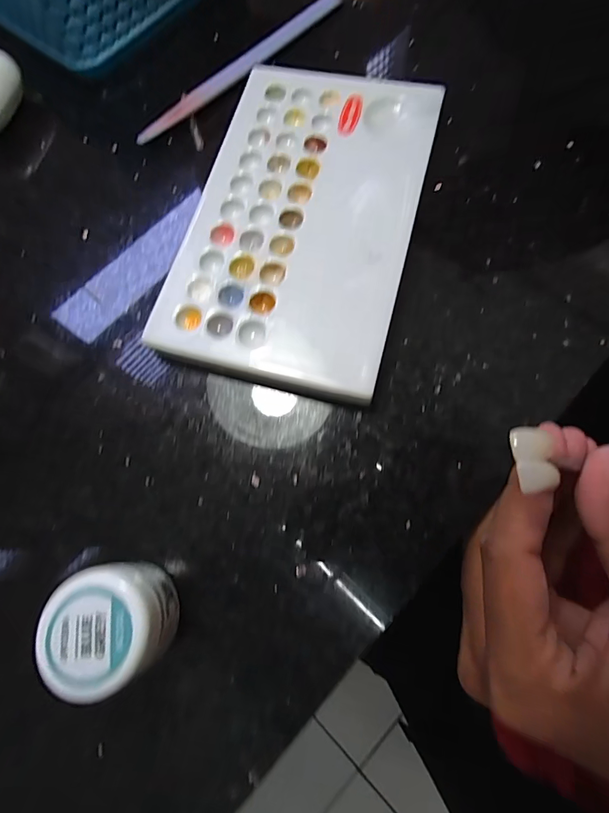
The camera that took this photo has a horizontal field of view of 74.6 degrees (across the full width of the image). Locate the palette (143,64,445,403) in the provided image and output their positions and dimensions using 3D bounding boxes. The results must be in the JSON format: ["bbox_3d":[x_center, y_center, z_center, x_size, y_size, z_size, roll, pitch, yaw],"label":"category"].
[{"bbox_3d":[-0.001,-0.083,0.172,0.092,0.011,0.154,14,74,8],"label":"palette"}]

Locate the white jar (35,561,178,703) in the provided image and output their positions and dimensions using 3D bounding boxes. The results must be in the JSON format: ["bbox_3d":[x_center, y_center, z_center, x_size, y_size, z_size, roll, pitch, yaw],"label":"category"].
[{"bbox_3d":[-0.059,0.066,0.125,0.032,0.029,0.032,-1,73,4],"label":"white jar"}]

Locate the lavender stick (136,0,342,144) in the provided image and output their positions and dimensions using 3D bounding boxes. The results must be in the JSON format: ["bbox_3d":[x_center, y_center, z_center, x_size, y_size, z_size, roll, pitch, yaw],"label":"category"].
[{"bbox_3d":[-0.031,-0.176,0.206,0.136,0.004,0.012,-41,75,-9],"label":"lavender stick"}]

